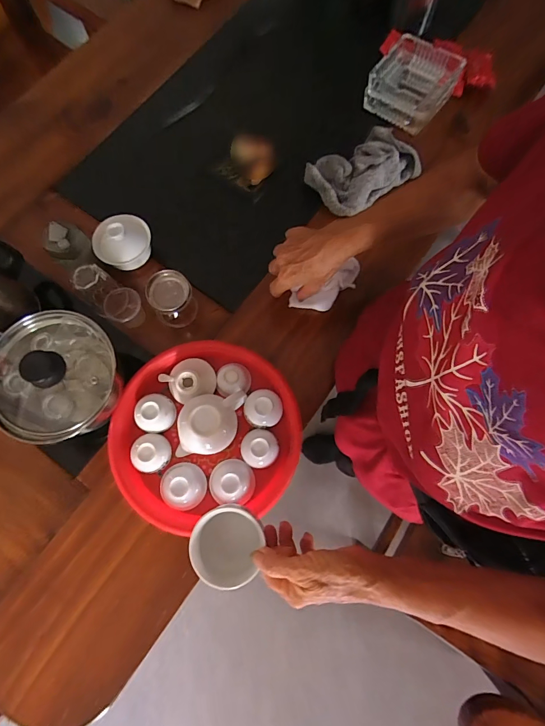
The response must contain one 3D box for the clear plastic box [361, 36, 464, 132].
[{"bbox_3d":[0.245,-0.487,0.653,0.125,0.063,0.123,34,77,9],"label":"clear plastic box"}]

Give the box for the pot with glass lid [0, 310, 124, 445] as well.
[{"bbox_3d":[-0.282,0.016,0.474,0.142,0.101,0.158,20,76,5],"label":"pot with glass lid"}]

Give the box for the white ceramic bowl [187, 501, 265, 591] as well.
[{"bbox_3d":[-0.048,0.192,0.400,0.070,0.056,0.071,0,75,0],"label":"white ceramic bowl"}]

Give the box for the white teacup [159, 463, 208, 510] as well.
[{"bbox_3d":[-0.120,0.165,0.499,0.058,0.027,0.059,-8,75,-2],"label":"white teacup"}]

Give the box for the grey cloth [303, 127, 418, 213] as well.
[{"bbox_3d":[0.151,-0.326,0.622,0.177,0.044,0.106,-34,77,-9],"label":"grey cloth"}]

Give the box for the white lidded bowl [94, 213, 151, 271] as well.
[{"bbox_3d":[-0.228,-0.186,0.576,0.082,0.069,0.078,0,75,0],"label":"white lidded bowl"}]

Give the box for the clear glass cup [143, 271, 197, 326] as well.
[{"bbox_3d":[-0.146,-0.094,0.545,0.061,0.068,0.059,0,75,0],"label":"clear glass cup"}]

